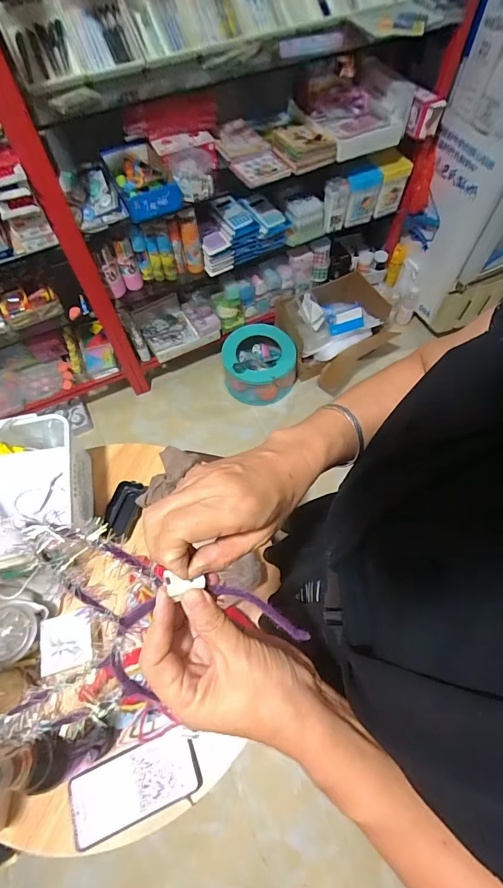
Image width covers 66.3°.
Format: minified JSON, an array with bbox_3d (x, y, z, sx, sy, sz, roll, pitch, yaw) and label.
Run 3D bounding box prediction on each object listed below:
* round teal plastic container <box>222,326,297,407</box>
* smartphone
[{"bbox_3d":[0.031,-0.320,1.578,0.284,0.197,0.273,-1,62,1],"label":"round teal plastic container"},{"bbox_3d":[-0.154,0.451,0.513,0.160,0.013,0.076,-15,56,-16],"label":"smartphone"}]

